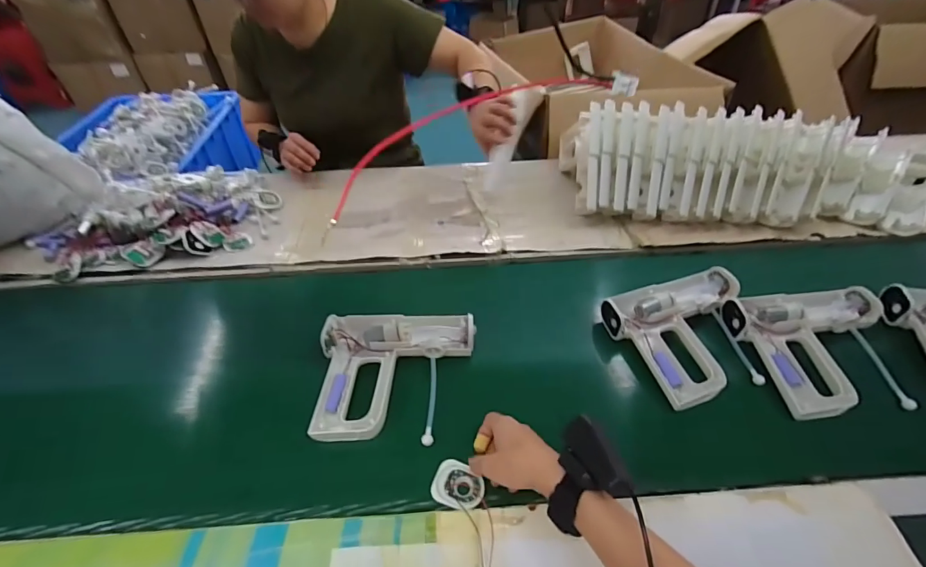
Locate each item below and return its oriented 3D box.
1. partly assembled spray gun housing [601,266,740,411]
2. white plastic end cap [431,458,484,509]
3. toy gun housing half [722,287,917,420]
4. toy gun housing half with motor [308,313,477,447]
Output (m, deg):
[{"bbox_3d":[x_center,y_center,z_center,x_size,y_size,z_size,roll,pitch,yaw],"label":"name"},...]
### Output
[{"bbox_3d":[0.341,0.058,0.622,0.235,0.044,0.194,-20,44,-16],"label":"partly assembled spray gun housing"},{"bbox_3d":[-0.005,0.235,0.488,0.060,0.012,0.048,18,48,19],"label":"white plastic end cap"},{"bbox_3d":[0.516,0.079,0.591,0.230,0.037,0.195,-8,42,-3],"label":"toy gun housing half"},{"bbox_3d":[-0.088,0.116,0.578,0.208,0.044,0.189,-5,42,0],"label":"toy gun housing half with motor"}]

